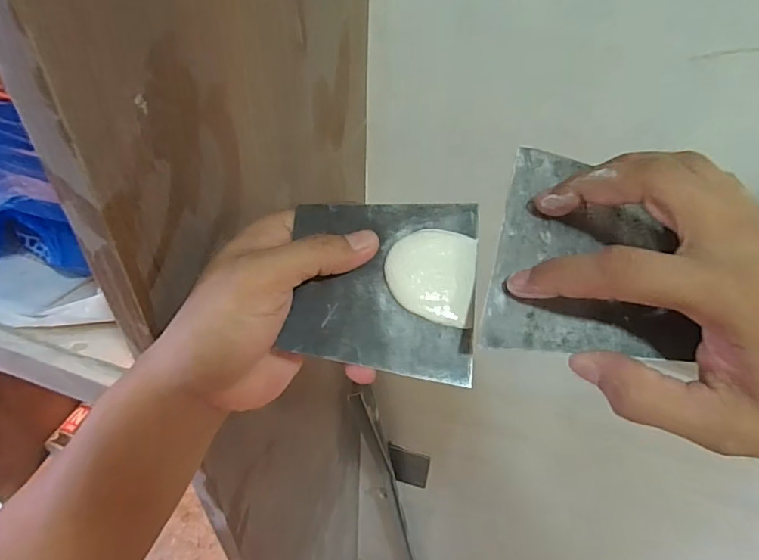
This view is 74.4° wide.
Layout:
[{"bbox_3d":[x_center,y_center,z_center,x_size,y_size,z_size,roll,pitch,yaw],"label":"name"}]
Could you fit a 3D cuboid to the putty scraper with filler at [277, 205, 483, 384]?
[{"bbox_3d":[0.003,0.002,0.259,0.094,0.004,0.092,3,74,1],"label":"putty scraper with filler"}]

